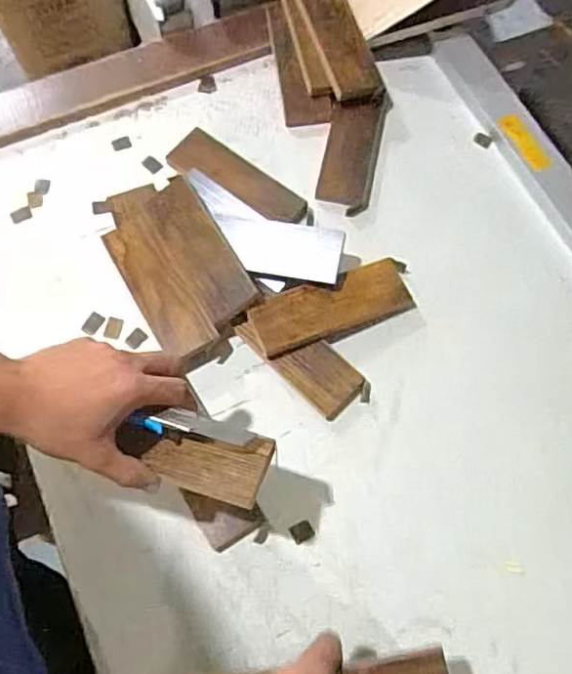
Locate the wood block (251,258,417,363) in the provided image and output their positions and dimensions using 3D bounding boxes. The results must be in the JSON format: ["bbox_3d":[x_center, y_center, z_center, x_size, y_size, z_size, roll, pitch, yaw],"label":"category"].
[{"bbox_3d":[0.050,-0.031,0.686,0.175,0.029,0.067,-20,70,-8],"label":"wood block"}]

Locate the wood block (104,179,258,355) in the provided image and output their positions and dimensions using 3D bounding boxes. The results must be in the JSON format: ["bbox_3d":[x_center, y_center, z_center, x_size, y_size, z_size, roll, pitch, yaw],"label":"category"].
[{"bbox_3d":[-0.127,-0.089,0.695,0.114,0.016,0.215,-32,70,0],"label":"wood block"}]

